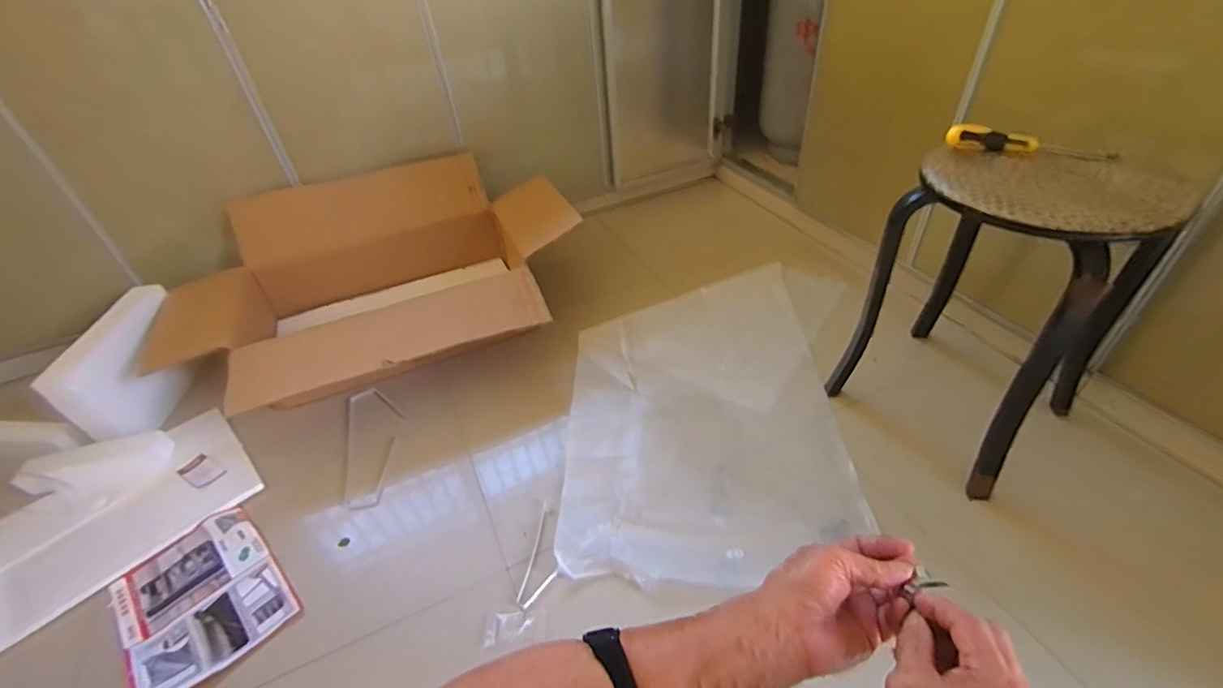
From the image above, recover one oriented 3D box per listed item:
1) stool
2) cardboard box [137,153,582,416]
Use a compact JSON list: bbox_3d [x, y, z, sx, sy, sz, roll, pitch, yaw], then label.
[{"bbox_3d":[0.593,-0.064,0.837,0.273,0.441,0.296,-28,46,-23],"label":"stool"},{"bbox_3d":[-0.544,-0.126,1.191,0.825,0.273,0.576,-19,43,-14],"label":"cardboard box"}]

